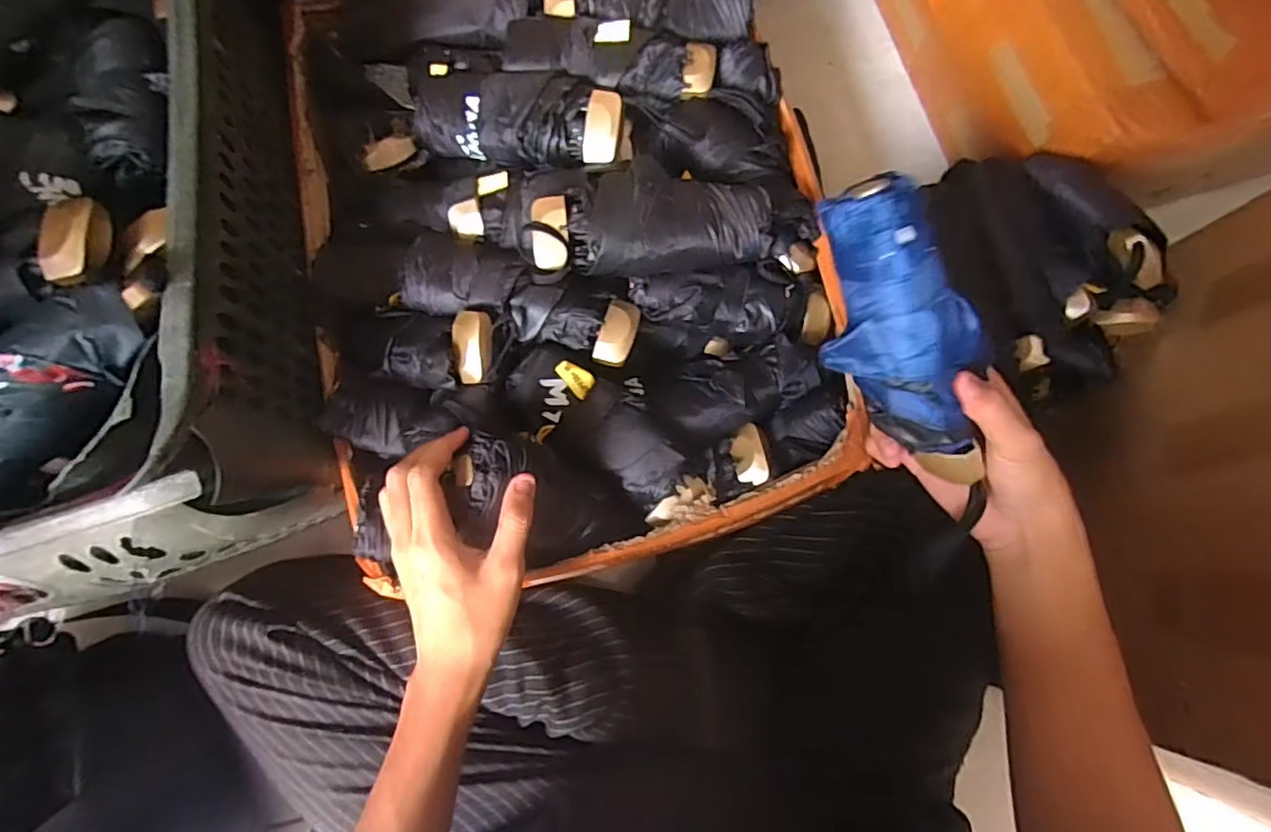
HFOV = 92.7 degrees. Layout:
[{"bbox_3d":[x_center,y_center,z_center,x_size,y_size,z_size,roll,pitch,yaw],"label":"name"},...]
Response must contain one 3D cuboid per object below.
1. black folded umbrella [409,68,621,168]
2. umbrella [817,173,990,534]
[{"bbox_3d":[-0.099,-0.237,0.484,0.183,0.052,0.068,13,78,4],"label":"black folded umbrella"},{"bbox_3d":[0.144,-0.035,0.322,0.061,0.045,0.172,-27,109,-5],"label":"umbrella"}]

